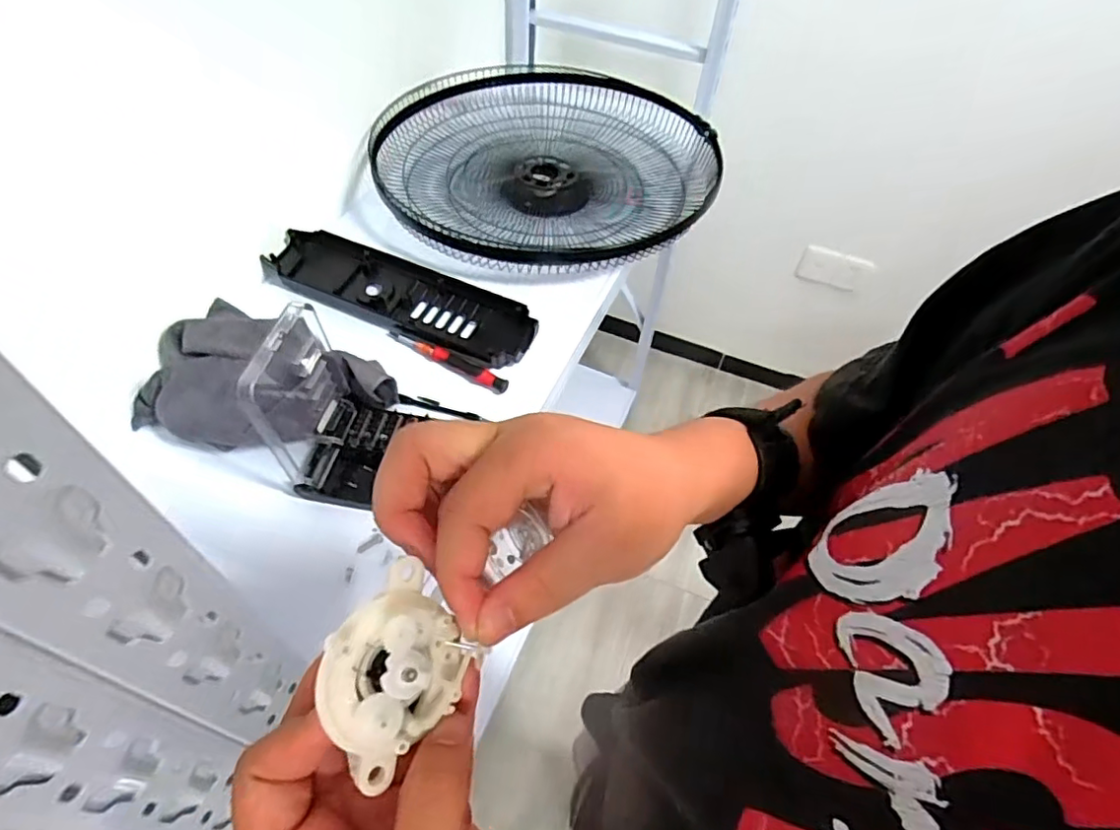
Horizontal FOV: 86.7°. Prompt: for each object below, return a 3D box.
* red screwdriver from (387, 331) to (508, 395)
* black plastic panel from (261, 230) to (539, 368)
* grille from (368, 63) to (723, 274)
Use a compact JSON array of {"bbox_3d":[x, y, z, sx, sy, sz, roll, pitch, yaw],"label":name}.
[{"bbox_3d":[-0.133,-0.066,0.683,0.162,0.022,0.019,23,54,13],"label":"red screwdriver"},{"bbox_3d":[-0.200,-0.142,0.735,0.359,0.052,0.096,22,54,12],"label":"black plastic panel"},{"bbox_3d":[-0.022,-0.365,0.876,0.488,0.073,0.475,8,52,2],"label":"grille"}]

